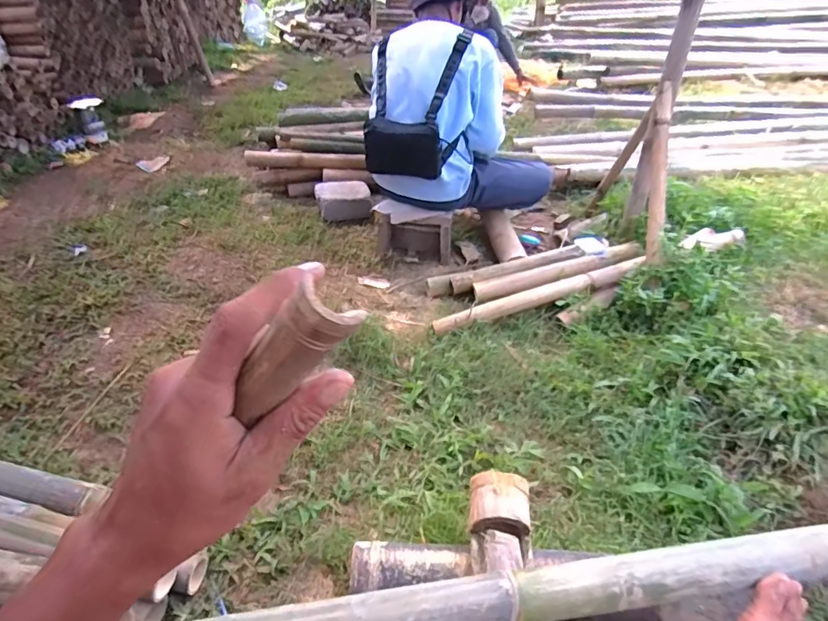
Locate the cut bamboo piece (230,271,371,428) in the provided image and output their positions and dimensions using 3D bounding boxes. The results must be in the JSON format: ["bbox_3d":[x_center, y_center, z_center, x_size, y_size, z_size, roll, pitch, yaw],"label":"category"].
[{"bbox_3d":[-0.059,0.024,0.235,0.028,0.094,0.014,39,37,-6],"label":"cut bamboo piece"}]

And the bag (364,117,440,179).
[{"bbox_3d":[-0.033,-0.494,1.571,0.246,0.158,0.056,14,35,21],"label":"bag"}]

